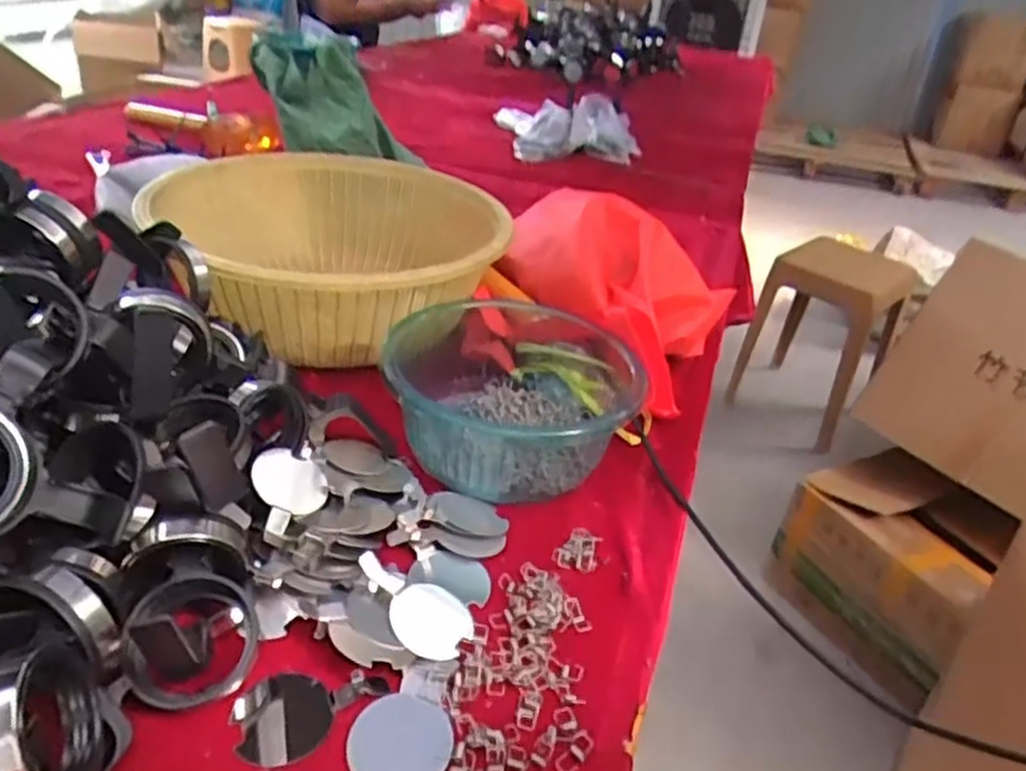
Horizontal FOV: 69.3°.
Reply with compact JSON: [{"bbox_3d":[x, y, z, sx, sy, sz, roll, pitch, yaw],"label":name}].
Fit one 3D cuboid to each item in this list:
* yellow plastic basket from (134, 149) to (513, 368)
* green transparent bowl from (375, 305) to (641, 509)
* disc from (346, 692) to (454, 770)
[{"bbox_3d":[-0.191,-0.137,0.792,0.351,0.123,0.367,0,33,-11],"label":"yellow plastic basket"},{"bbox_3d":[-0.001,0.004,0.642,0.209,0.086,0.237,10,31,7],"label":"green transparent bowl"},{"bbox_3d":[-0.061,0.193,0.404,0.054,0.005,0.054,5,31,-3],"label":"disc"}]

